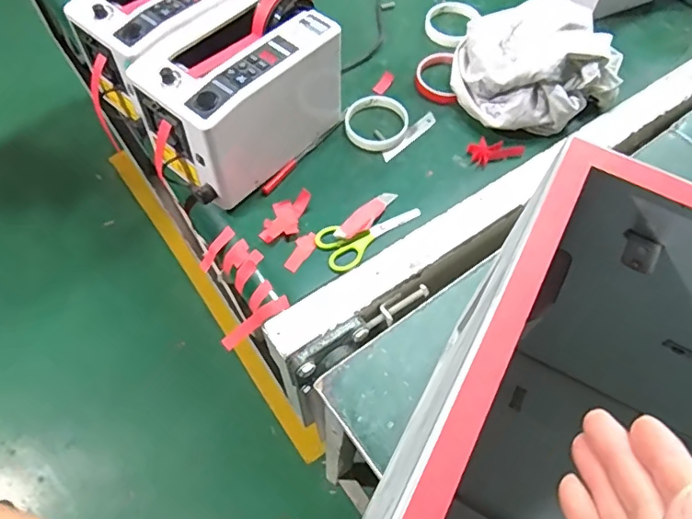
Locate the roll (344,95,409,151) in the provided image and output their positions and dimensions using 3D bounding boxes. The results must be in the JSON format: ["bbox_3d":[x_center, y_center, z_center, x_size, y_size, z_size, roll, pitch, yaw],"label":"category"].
[{"bbox_3d":[0.041,-0.187,0.724,0.084,0.012,0.092,0,62,-1],"label":"roll"}]

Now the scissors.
[{"bbox_3d":[0.031,-0.034,0.633,0.130,0.014,0.057,-27,66,-14],"label":"scissors"}]

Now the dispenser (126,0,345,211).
[{"bbox_3d":[-0.120,-0.196,0.637,0.136,0.139,0.242,40,69,19],"label":"dispenser"}]

